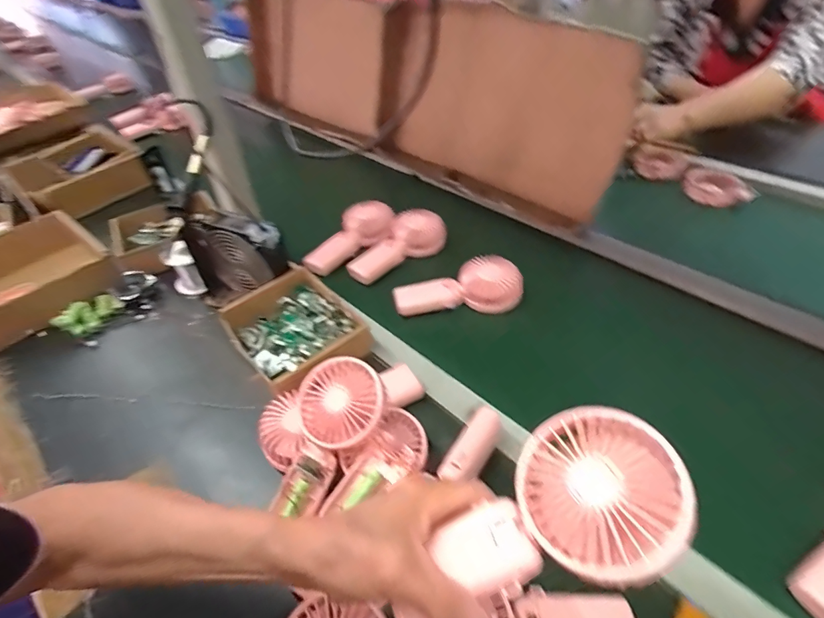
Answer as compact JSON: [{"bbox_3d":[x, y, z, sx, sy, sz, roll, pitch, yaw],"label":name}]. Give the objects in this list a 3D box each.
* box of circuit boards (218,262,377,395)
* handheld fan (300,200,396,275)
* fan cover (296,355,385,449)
[{"bbox_3d":[-0.153,0.032,0.583,0.149,0.054,0.172,-34,51,-26],"label":"box of circuit boards"},{"bbox_3d":[-0.110,-0.124,0.750,0.177,0.037,0.082,-43,55,-14],"label":"handheld fan"},{"bbox_3d":[-0.071,0.093,0.433,0.086,0.014,0.088,34,77,24],"label":"fan cover"}]

